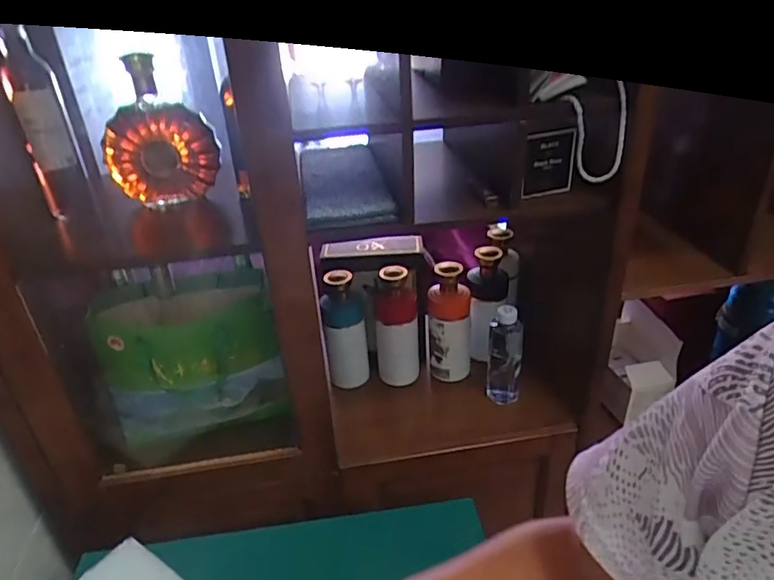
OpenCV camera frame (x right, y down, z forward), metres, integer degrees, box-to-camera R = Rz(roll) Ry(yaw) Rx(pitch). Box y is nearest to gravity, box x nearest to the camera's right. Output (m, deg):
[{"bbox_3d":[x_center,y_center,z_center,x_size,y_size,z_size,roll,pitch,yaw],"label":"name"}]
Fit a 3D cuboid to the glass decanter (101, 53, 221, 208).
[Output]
[{"bbox_3d":[-0.315,-0.214,0.769,0.147,0.192,0.080,-17,32,-19],"label":"glass decanter"}]

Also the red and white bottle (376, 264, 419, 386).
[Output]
[{"bbox_3d":[0.019,0.068,1.019,0.077,0.233,0.070,-2,30,3],"label":"red and white bottle"}]

